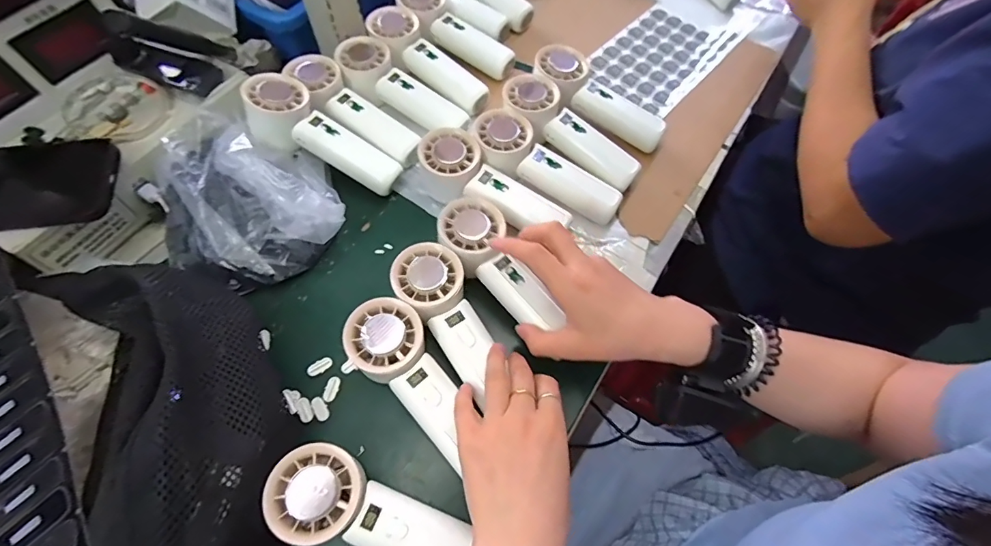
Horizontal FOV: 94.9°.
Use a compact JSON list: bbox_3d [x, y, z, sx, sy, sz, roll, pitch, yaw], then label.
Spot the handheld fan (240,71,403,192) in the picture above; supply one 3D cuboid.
[{"bbox_3d":[-0.169,-0.133,0.445,0.158,0.032,0.063,32,64,-8],"label":"handheld fan"}]

